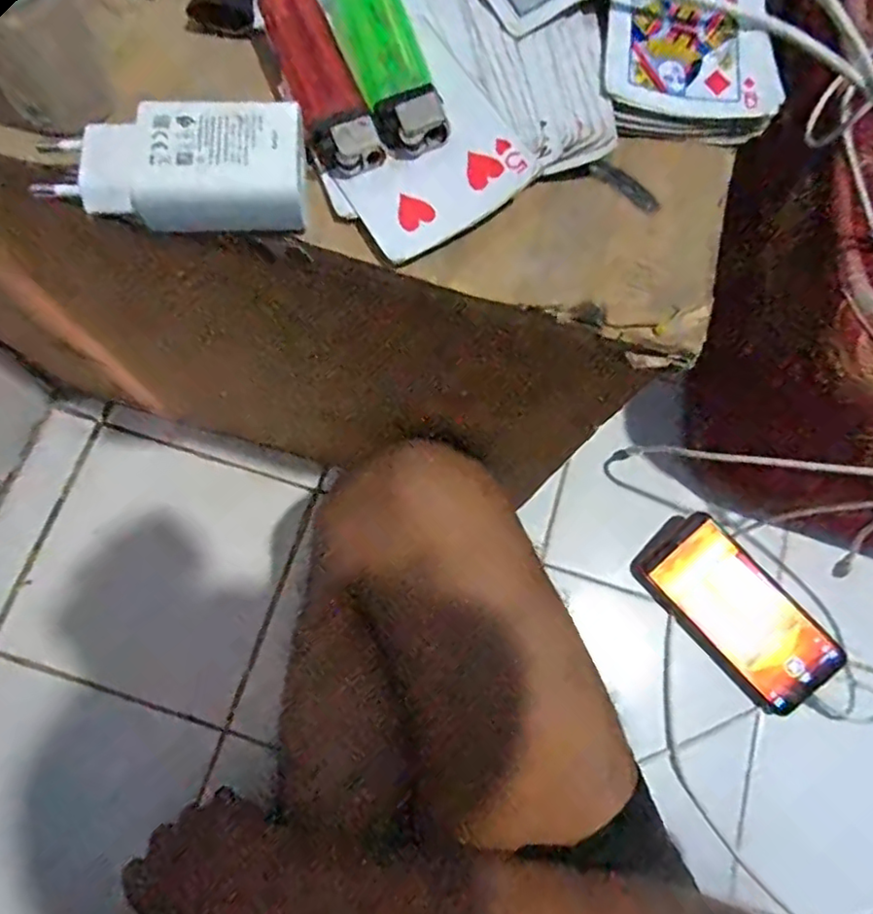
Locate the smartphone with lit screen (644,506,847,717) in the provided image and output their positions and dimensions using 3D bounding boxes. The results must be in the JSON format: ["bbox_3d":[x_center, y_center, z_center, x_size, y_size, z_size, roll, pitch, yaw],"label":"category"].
[{"bbox_3d":[0.253,0.128,0.513,0.074,0.016,0.159,-42,81,4],"label":"smartphone with lit screen"}]

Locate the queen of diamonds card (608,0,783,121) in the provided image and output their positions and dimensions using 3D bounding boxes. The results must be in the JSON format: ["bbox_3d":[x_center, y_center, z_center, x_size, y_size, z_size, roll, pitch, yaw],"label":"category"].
[{"bbox_3d":[0.099,-0.169,0.240,0.062,0.006,0.088,7,74,-2],"label":"queen of diamonds card"}]

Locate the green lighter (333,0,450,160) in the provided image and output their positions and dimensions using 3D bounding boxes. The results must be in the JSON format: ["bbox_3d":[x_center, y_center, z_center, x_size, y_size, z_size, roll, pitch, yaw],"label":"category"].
[{"bbox_3d":[-0.020,-0.147,0.225,0.026,0.011,0.081,-17,76,-8],"label":"green lighter"}]

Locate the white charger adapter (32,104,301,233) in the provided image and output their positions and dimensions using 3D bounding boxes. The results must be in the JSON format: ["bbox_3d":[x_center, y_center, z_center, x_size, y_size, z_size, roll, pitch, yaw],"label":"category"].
[{"bbox_3d":[-0.086,-0.095,0.205,0.084,0.019,0.040,-2,75,-4],"label":"white charger adapter"}]

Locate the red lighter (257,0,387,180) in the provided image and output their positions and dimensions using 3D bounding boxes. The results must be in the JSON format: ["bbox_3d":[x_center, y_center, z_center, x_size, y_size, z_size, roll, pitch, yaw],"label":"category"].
[{"bbox_3d":[-0.043,-0.137,0.223,0.023,0.014,0.078,-20,77,-9],"label":"red lighter"}]

